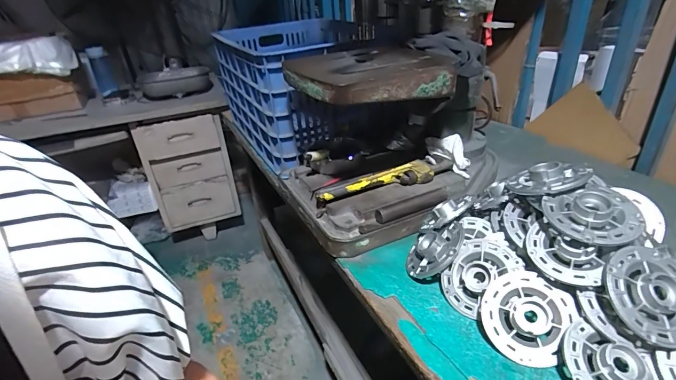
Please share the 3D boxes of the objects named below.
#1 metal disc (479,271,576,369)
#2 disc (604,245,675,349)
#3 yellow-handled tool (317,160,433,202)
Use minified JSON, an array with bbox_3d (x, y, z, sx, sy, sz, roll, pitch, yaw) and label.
[{"bbox_3d":[0.231,0.157,0.451,0.095,0.023,0.105,23,74,22],"label":"metal disc"},{"bbox_3d":[0.363,0.115,0.412,0.112,0.024,0.115,3,64,-5],"label":"disc"},{"bbox_3d":[0.071,-0.018,0.712,0.229,0.027,0.051,-11,31,-11],"label":"yellow-handled tool"}]

